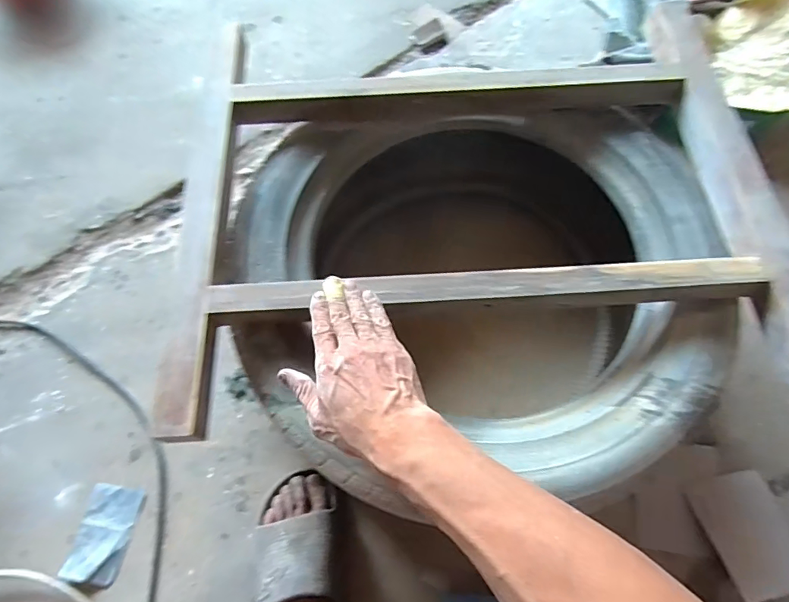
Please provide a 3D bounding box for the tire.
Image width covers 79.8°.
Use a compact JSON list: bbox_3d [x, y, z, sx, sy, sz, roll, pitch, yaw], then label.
[{"bbox_3d":[0.097,-0.029,0.652,0.553,0.235,0.593,-6,66,-2],"label":"tire"}]

